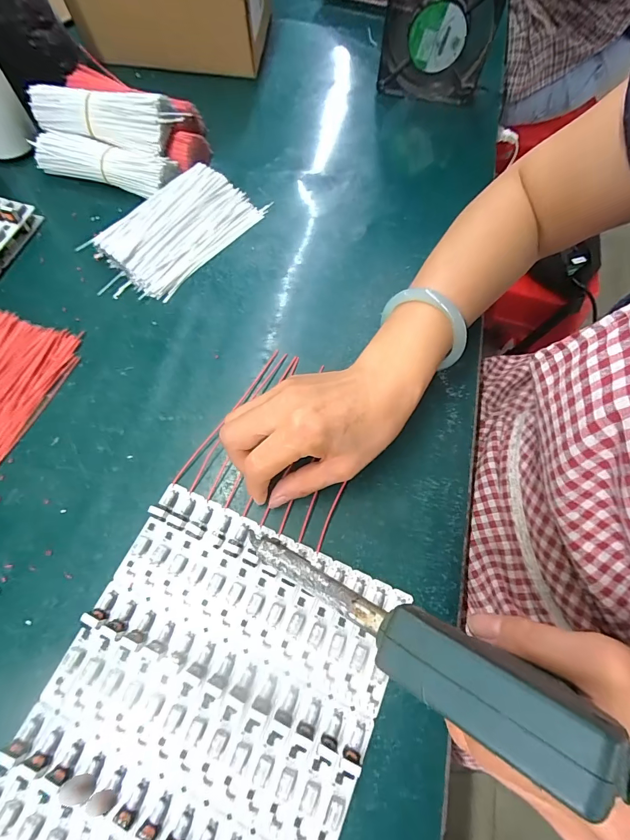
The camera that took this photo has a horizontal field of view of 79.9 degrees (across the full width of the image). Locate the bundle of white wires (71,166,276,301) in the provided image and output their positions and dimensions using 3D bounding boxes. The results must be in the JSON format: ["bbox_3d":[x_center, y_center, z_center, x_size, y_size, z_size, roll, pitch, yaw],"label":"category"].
[{"bbox_3d":[-0.139,-0.188,0.372,0.088,0.020,0.160,36,71,12],"label":"bundle of white wires"}]

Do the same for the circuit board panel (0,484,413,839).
[{"bbox_3d":[-0.082,0.207,0.216,0.190,0.011,0.292,23,69,7],"label":"circuit board panel"}]

